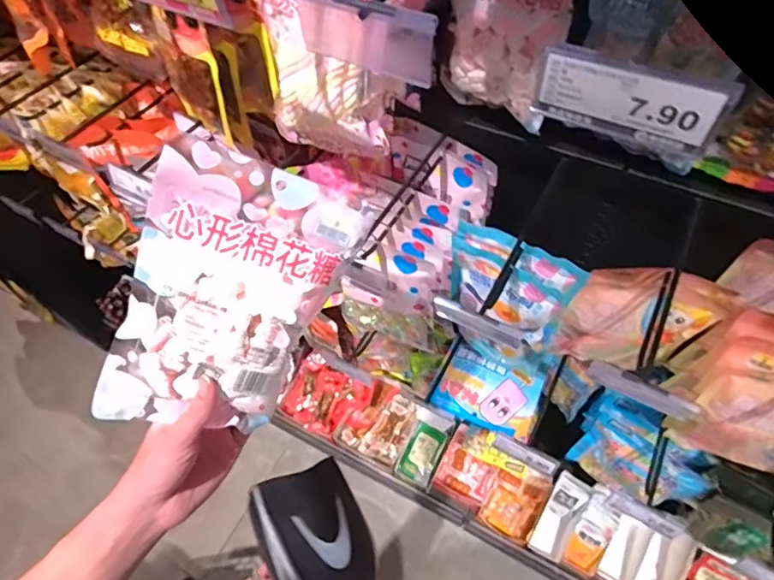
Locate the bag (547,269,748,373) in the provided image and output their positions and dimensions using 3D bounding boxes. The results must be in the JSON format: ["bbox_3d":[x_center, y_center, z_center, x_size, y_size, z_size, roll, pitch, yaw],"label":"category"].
[{"bbox_3d":[0.333,0.048,0.672,0.176,0.195,0.051,0,58,3],"label":"bag"}]

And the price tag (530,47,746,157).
[{"bbox_3d":[0.130,-0.103,0.274,0.096,0.040,0.009,21,61,16],"label":"price tag"}]

